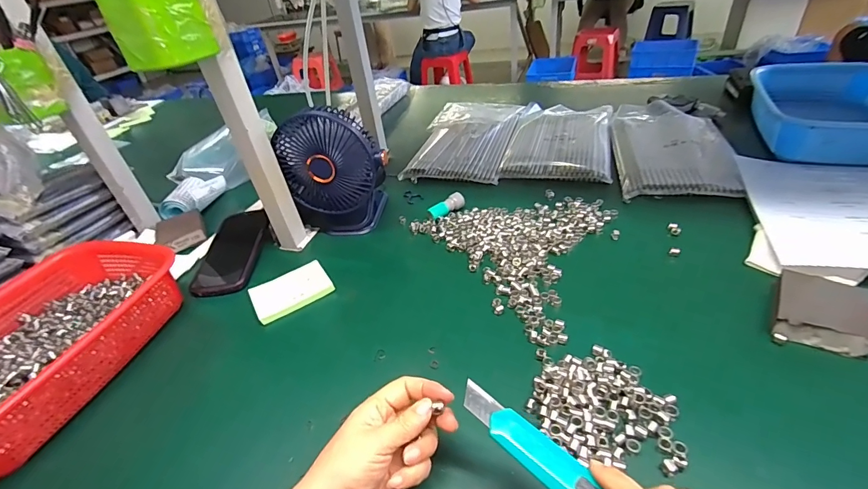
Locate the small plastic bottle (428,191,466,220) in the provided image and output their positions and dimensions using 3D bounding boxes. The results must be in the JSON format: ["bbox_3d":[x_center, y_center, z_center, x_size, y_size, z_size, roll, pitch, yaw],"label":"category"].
[{"bbox_3d":[0.020,-0.060,0.630,0.061,0.021,0.022,-30,40,-27],"label":"small plastic bottle"}]

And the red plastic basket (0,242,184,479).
[{"bbox_3d":[-0.439,0.103,0.457,0.214,0.064,0.294,2,37,15],"label":"red plastic basket"}]

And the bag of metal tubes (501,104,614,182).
[{"bbox_3d":[0.245,-0.206,0.784,0.179,0.024,0.298,5,38,19],"label":"bag of metal tubes"}]

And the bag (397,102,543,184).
[{"bbox_3d":[0.072,-0.228,0.837,0.210,0.034,0.358,9,39,23],"label":"bag"}]

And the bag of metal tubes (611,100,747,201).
[{"bbox_3d":[0.413,-0.179,0.716,0.180,0.034,0.356,3,37,16],"label":"bag of metal tubes"}]

